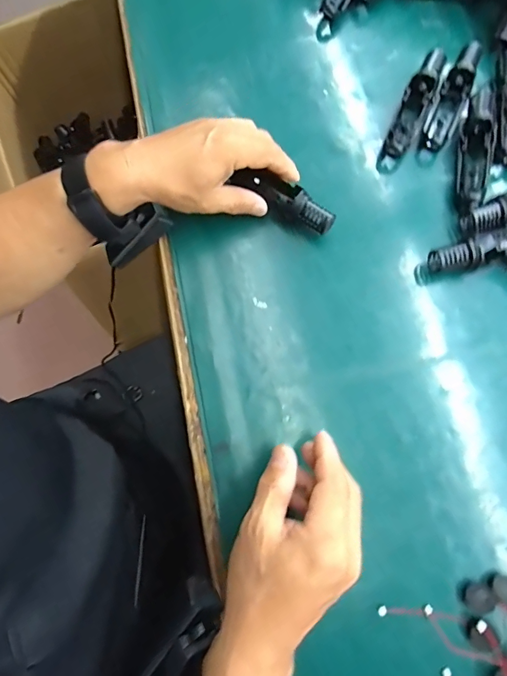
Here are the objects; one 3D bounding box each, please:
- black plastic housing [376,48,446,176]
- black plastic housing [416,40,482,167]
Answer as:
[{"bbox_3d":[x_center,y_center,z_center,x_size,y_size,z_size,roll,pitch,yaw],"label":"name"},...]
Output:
[{"bbox_3d":[0.166,-0.236,0.419,0.029,0.025,0.129,23,86,16],"label":"black plastic housing"},{"bbox_3d":[0.205,-0.243,0.422,0.032,0.025,0.128,25,94,8],"label":"black plastic housing"}]

